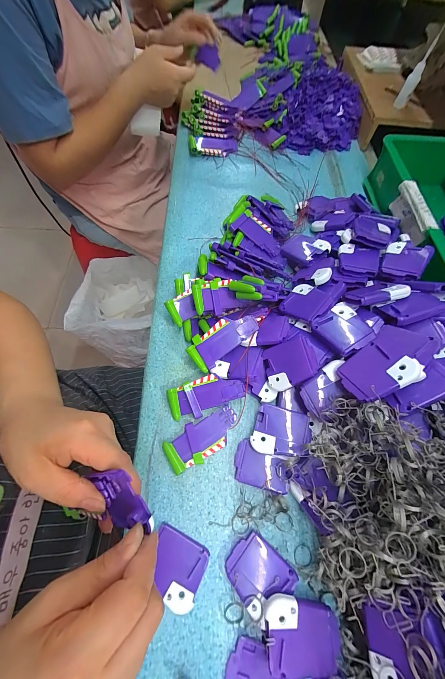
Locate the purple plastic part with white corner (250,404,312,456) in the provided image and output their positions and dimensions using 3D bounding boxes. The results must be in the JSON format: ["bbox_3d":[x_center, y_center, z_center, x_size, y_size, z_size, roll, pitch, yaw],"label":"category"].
[{"bbox_3d":[0.066,0.106,0.287,0.061,0.015,0.051,17,67,6],"label":"purple plastic part with white corner"}]

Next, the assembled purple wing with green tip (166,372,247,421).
[{"bbox_3d":[-0.020,0.067,0.308,0.088,0.020,0.041,-15,67,-8],"label":"assembled purple wing with green tip"}]

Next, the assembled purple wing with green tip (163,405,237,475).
[{"bbox_3d":[-0.021,0.114,0.293,0.087,0.010,0.041,-25,69,-12],"label":"assembled purple wing with green tip"}]

